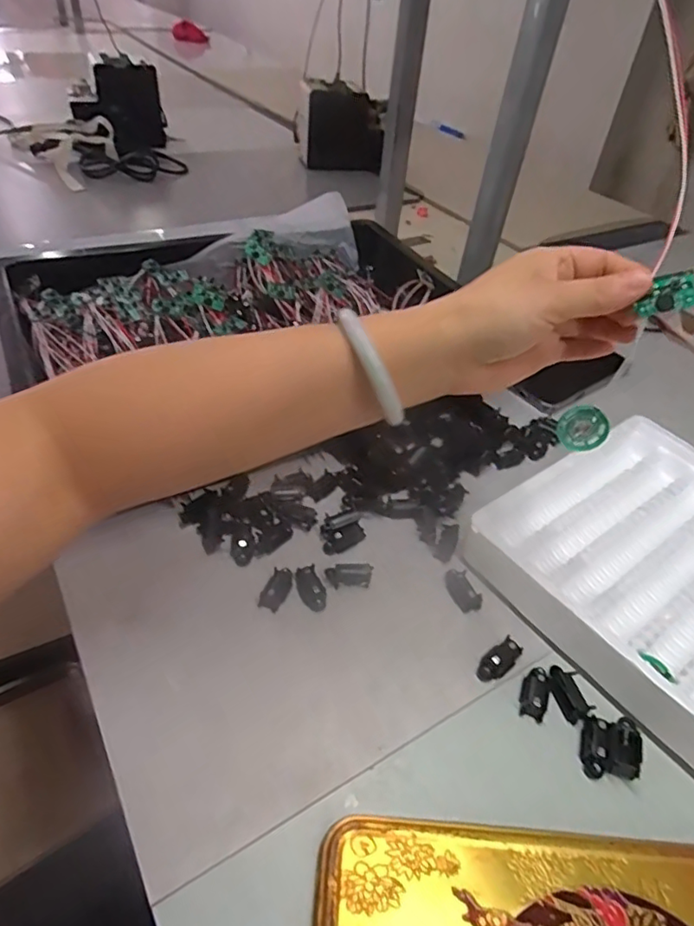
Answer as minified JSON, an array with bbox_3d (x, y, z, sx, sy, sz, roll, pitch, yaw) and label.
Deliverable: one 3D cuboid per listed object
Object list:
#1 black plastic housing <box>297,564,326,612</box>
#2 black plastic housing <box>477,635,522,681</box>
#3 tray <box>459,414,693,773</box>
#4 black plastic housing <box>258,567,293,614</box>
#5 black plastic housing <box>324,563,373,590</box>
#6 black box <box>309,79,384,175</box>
[{"bbox_3d":[-0.027,0.092,0.416,0.017,0.016,0.033,-13,46,-20],"label":"black plastic housing"},{"bbox_3d":[0.103,0.134,0.381,0.036,0.007,0.017,-35,54,-18],"label":"black plastic housing"},{"bbox_3d":[0.278,0.112,0.396,0.258,0.043,0.338,-22,50,-27],"label":"tray"},{"bbox_3d":[-0.051,0.092,0.414,0.017,0.012,0.036,19,44,13],"label":"black plastic housing"},{"bbox_3d":[0.001,0.086,0.424,0.033,0.020,0.011,-2,43,-9],"label":"black plastic housing"},{"bbox_3d":[-0.005,-0.698,1.191,0.156,0.152,0.040,-2,43,-8],"label":"black box"}]

